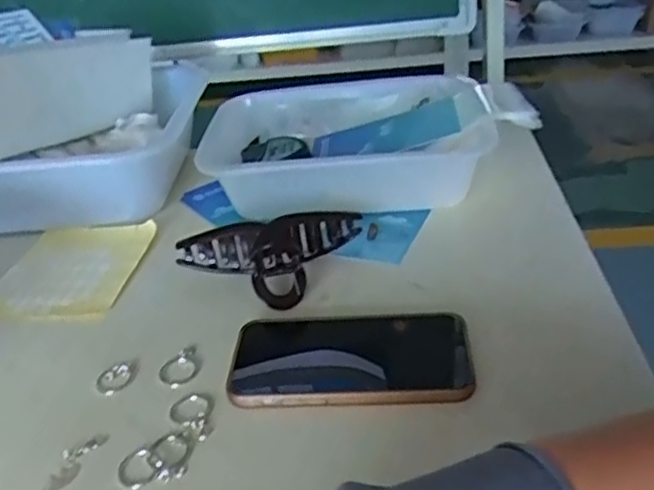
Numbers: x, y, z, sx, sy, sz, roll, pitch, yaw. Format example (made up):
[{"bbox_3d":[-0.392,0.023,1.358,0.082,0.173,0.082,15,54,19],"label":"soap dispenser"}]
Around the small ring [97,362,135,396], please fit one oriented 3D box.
[{"bbox_3d":[-0.138,0.085,0.448,0.020,0.006,0.025,5,32,18],"label":"small ring"}]

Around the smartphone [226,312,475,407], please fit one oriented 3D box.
[{"bbox_3d":[0.015,0.071,0.435,0.149,0.013,0.080,-4,31,4],"label":"smartphone"}]

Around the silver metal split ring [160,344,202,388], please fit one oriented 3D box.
[{"bbox_3d":[-0.096,0.079,0.452,0.027,0.004,0.030,-16,32,-16],"label":"silver metal split ring"}]

